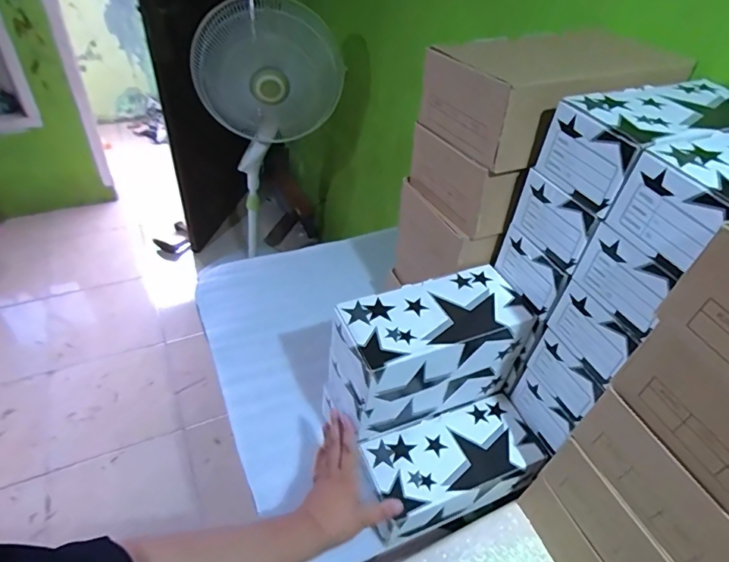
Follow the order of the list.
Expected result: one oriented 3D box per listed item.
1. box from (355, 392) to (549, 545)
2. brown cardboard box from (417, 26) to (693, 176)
[{"bbox_3d":[0.130,0.291,0.746,0.271,0.096,0.126,-12,46,-19],"label":"box"},{"bbox_3d":[0.271,-0.275,0.698,0.324,0.120,0.201,-17,48,-23],"label":"brown cardboard box"}]

